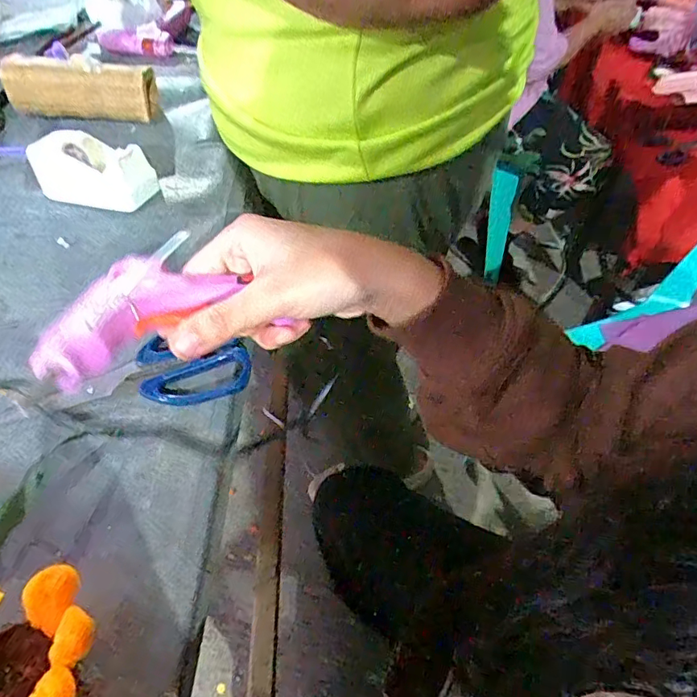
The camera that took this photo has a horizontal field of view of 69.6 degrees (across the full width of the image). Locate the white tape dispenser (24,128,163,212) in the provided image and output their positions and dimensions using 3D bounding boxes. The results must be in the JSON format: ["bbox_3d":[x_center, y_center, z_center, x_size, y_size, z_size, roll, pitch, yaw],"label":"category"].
[{"bbox_3d":[-0.232,-0.161,0.454,0.103,0.056,0.041,11,51,8],"label":"white tape dispenser"}]

